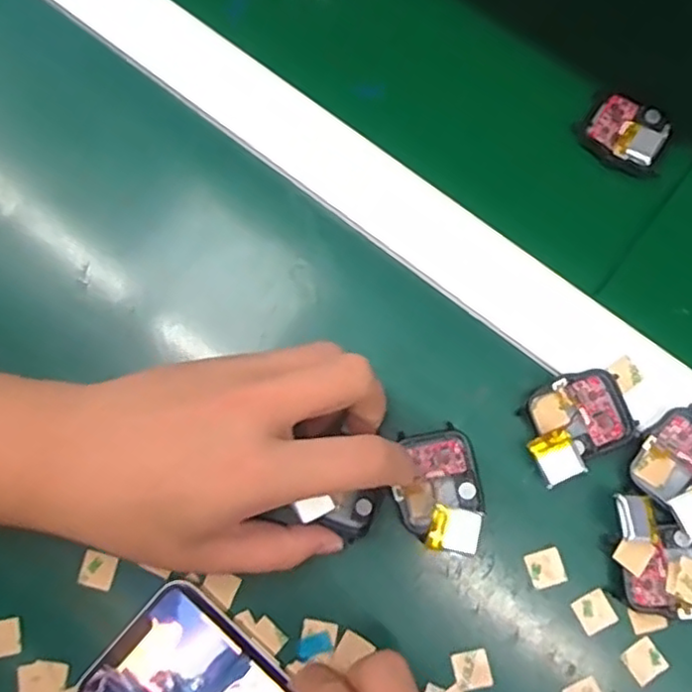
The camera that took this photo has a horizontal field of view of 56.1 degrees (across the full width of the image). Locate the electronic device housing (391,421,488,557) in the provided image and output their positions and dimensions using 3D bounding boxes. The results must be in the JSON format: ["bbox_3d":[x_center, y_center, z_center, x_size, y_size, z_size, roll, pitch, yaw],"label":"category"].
[{"bbox_3d":[0.042,0.065,0.290,0.038,0.014,0.054,-16,79,-3],"label":"electronic device housing"}]

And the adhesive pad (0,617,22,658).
[{"bbox_3d":[-0.157,0.133,0.296,0.015,0.004,0.016,-13,78,1],"label":"adhesive pad"}]

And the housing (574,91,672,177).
[{"bbox_3d":[0.141,-0.108,0.330,0.042,0.005,0.037,31,81,9],"label":"housing"}]

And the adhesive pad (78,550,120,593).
[{"bbox_3d":[-0.114,0.104,0.299,0.016,0.004,0.015,14,79,6],"label":"adhesive pad"}]

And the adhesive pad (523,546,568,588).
[{"bbox_3d":[0.090,0.100,0.291,0.016,0.004,0.015,-16,78,0],"label":"adhesive pad"}]

